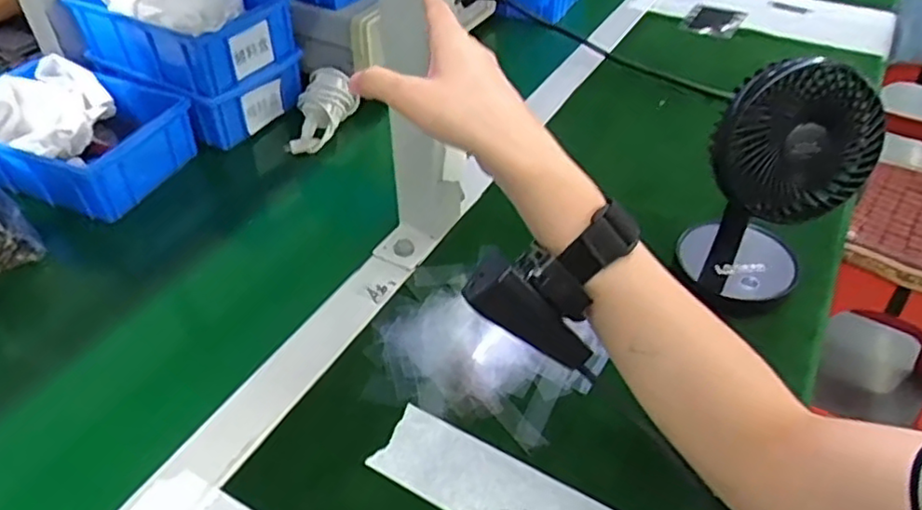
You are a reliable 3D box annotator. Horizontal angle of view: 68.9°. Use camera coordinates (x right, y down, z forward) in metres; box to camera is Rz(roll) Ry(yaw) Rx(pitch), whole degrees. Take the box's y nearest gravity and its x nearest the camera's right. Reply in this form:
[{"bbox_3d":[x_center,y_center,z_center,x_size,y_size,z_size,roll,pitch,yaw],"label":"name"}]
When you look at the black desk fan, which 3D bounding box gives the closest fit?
[{"bbox_3d":[0.238,-0.053,0.504,0.101,0.176,0.100,24,47,24],"label":"black desk fan"}]

